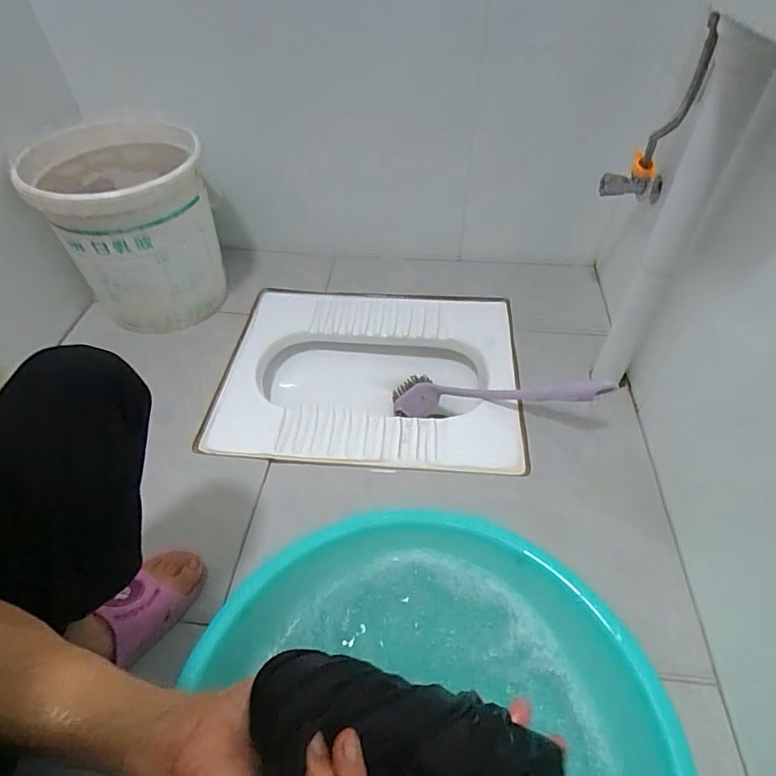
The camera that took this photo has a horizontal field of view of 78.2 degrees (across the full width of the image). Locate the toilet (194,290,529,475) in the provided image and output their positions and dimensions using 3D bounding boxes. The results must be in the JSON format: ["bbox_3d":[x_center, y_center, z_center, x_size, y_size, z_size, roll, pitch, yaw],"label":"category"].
[{"bbox_3d":[-0.032,0.007,0.981,0.552,0.162,0.451,3,49,4],"label":"toilet"}]

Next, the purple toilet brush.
[{"bbox_3d":[0.175,0.020,0.860,0.452,0.067,0.077,-3,37,47],"label":"purple toilet brush"}]

